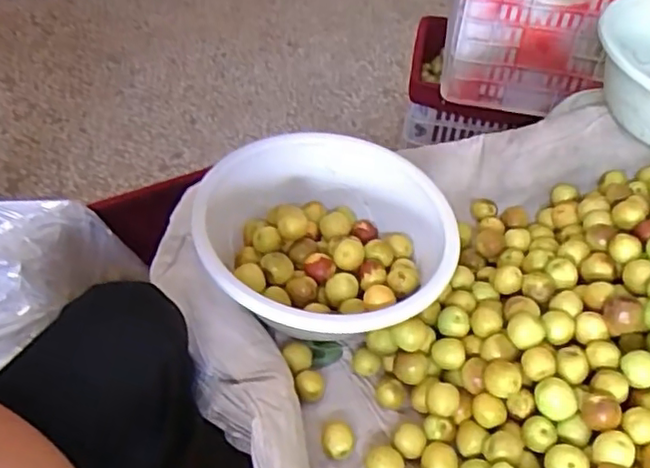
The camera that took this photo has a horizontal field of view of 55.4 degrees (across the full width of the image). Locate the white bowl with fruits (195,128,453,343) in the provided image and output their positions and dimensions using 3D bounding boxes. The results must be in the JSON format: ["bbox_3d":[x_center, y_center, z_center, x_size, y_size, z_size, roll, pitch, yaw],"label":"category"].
[{"bbox_3d":[0.008,0.009,0.700,0.264,0.096,0.282,7,44,3],"label":"white bowl with fruits"}]

